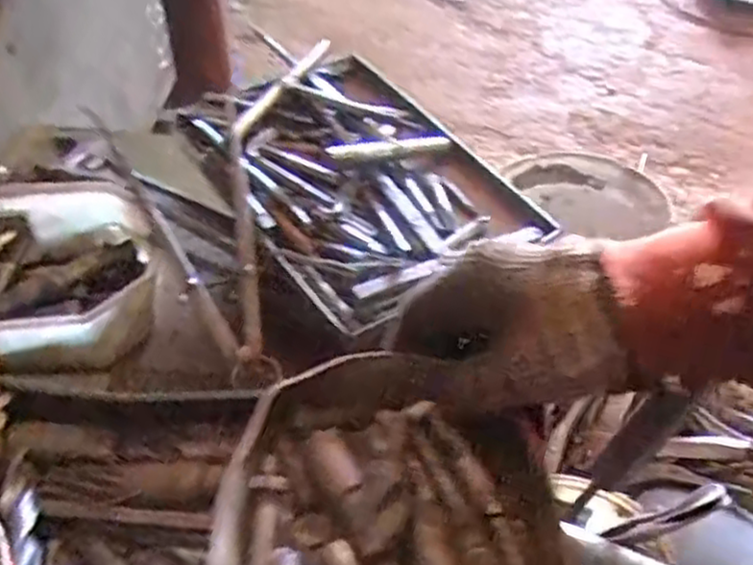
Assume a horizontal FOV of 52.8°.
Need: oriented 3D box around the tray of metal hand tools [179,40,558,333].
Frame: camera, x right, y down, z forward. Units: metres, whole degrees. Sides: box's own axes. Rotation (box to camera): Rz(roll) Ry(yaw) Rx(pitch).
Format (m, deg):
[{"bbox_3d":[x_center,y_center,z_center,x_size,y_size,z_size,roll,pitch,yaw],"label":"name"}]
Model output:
[{"bbox_3d":[-0.013,-0.081,0.526,0.169,0.033,0.231,-26,55,-23],"label":"tray of metal hand tools"}]

